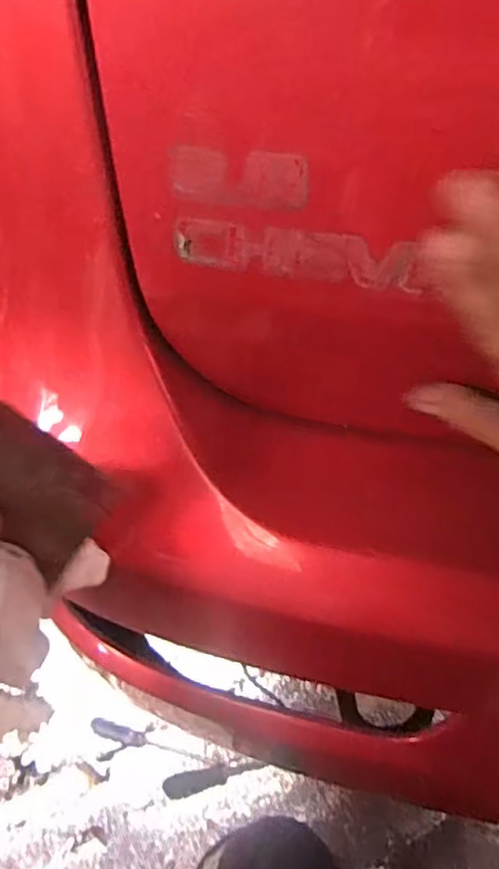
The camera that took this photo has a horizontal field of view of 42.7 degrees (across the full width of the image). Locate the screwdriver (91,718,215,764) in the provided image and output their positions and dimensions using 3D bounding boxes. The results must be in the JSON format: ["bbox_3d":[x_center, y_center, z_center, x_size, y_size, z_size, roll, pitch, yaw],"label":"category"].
[{"bbox_3d":[-0.154,0.486,0.998,0.196,0.027,0.026,10,44,14],"label":"screwdriver"}]

